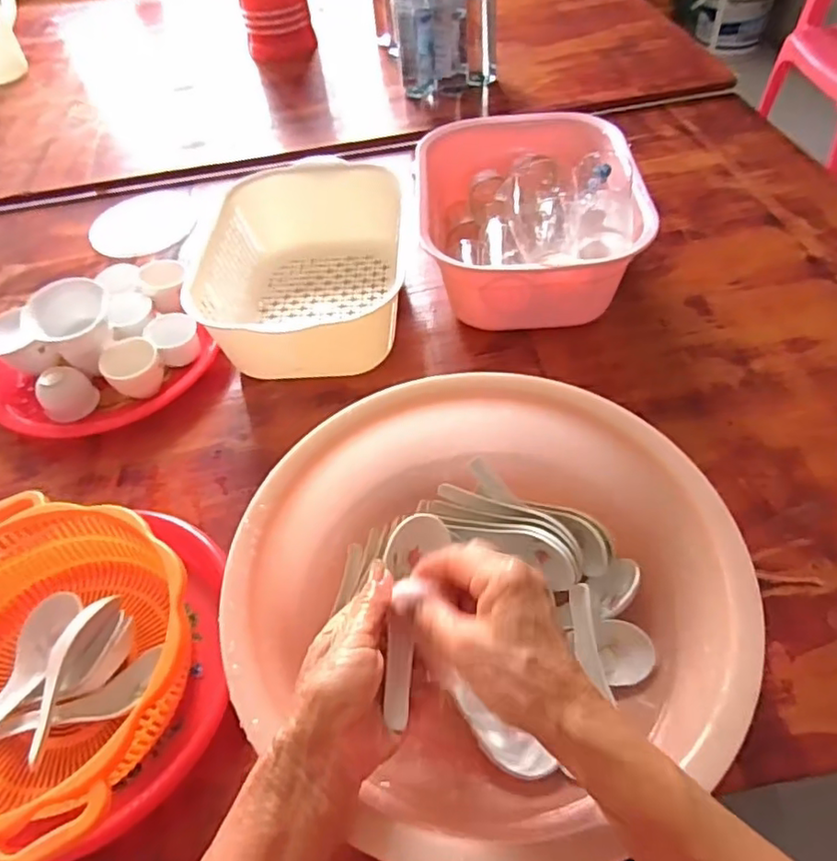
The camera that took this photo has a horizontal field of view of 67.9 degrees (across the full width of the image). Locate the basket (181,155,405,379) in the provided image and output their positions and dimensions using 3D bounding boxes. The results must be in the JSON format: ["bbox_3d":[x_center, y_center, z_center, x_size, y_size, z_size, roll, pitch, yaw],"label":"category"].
[{"bbox_3d":[-0.120,-0.180,0.698,0.207,0.097,0.270,-1,52,5],"label":"basket"}]

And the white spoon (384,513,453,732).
[{"bbox_3d":[-0.004,0.110,0.377,0.035,0.021,0.124,2,62,7],"label":"white spoon"}]

